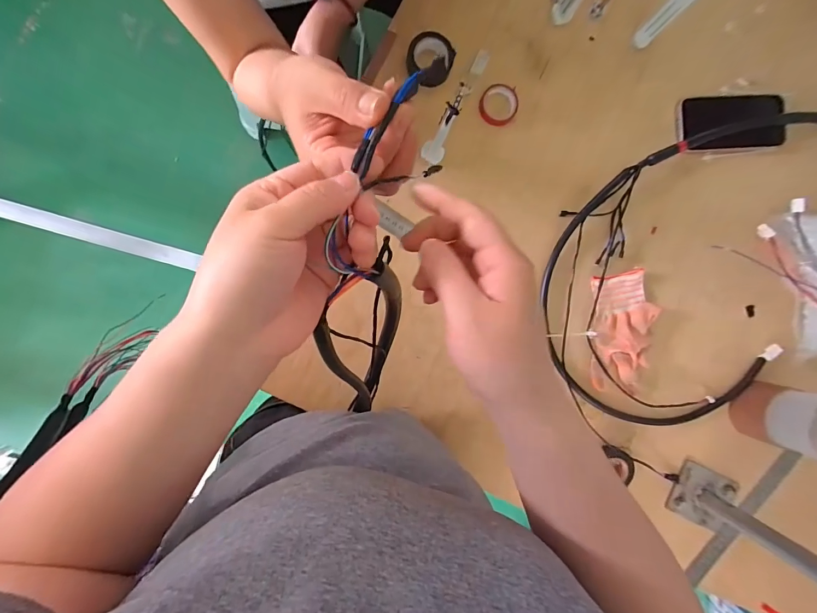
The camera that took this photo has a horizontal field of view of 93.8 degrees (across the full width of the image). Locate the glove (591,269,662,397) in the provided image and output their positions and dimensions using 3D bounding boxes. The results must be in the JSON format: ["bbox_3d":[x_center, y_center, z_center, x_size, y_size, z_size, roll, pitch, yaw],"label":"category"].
[{"bbox_3d":[0.292,0.035,0.519,0.078,0.019,0.158,1,92,-7],"label":"glove"}]

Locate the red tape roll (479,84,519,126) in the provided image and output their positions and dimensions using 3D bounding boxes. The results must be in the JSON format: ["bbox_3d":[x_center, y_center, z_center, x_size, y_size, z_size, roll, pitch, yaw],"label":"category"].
[{"bbox_3d":[0.118,-0.261,0.497,0.054,0.018,0.048,-28,95,-5],"label":"red tape roll"}]

